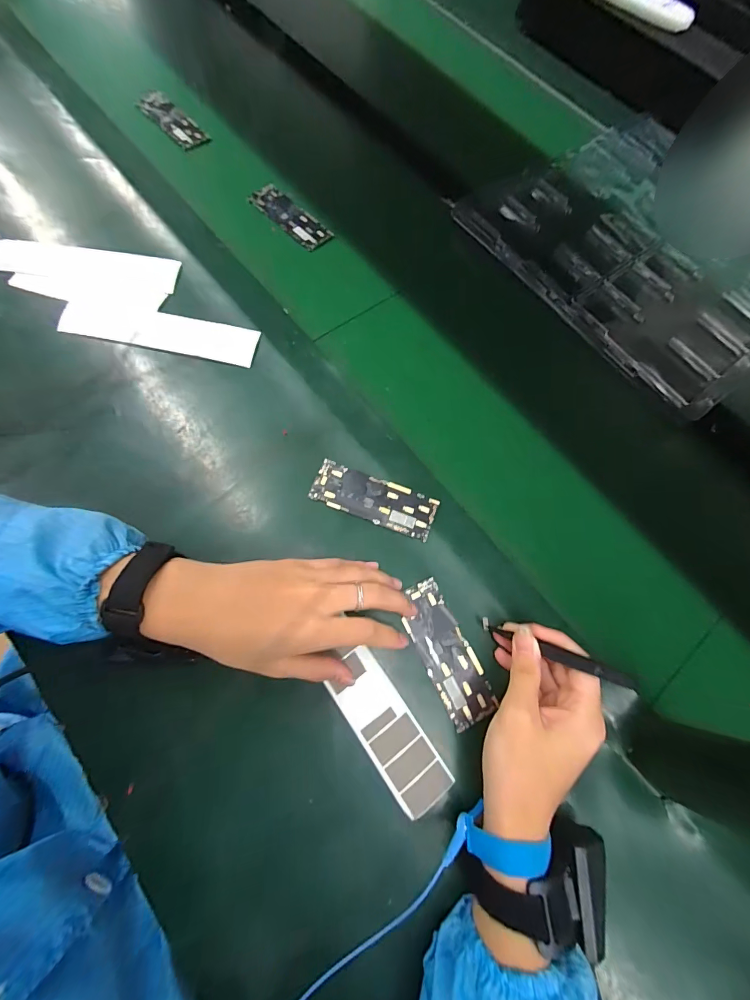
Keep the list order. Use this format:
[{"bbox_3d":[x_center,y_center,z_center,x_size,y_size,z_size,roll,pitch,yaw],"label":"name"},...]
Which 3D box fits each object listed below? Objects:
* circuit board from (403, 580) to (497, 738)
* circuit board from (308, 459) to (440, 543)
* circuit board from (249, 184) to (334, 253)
[{"bbox_3d":[0.063,0.136,0.348,0.045,0.004,0.124,-22,75,-7],"label":"circuit board"},{"bbox_3d":[-0.001,-0.001,0.386,0.123,0.006,0.045,19,74,5],"label":"circuit board"},{"bbox_3d":[-0.112,-0.379,0.515,0.119,0.011,0.041,41,77,11],"label":"circuit board"}]

